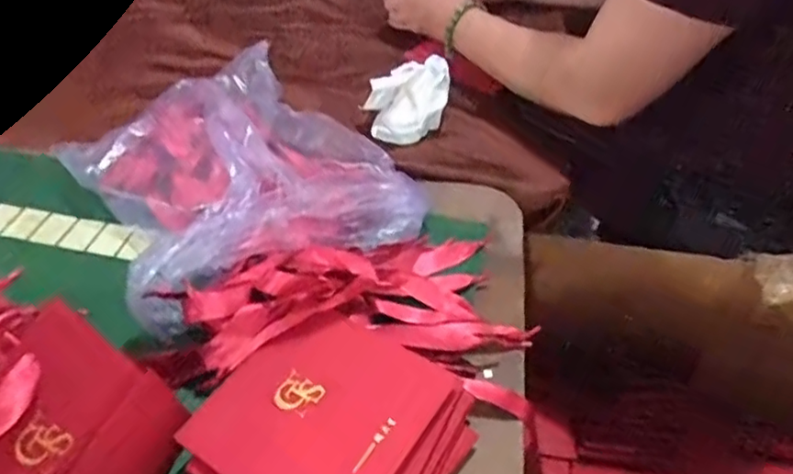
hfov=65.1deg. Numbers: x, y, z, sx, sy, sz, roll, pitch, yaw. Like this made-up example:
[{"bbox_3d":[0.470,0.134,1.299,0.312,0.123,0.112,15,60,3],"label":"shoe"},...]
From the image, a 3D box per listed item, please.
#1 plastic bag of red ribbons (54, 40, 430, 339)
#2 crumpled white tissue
[{"bbox_3d":[-0.163,-0.073,0.599,0.255,0.083,0.355,-24,49,-23],"label":"plastic bag of red ribbons"},{"bbox_3d":[0.012,-0.164,0.726,0.093,0.048,0.108,7,44,7],"label":"crumpled white tissue"}]

